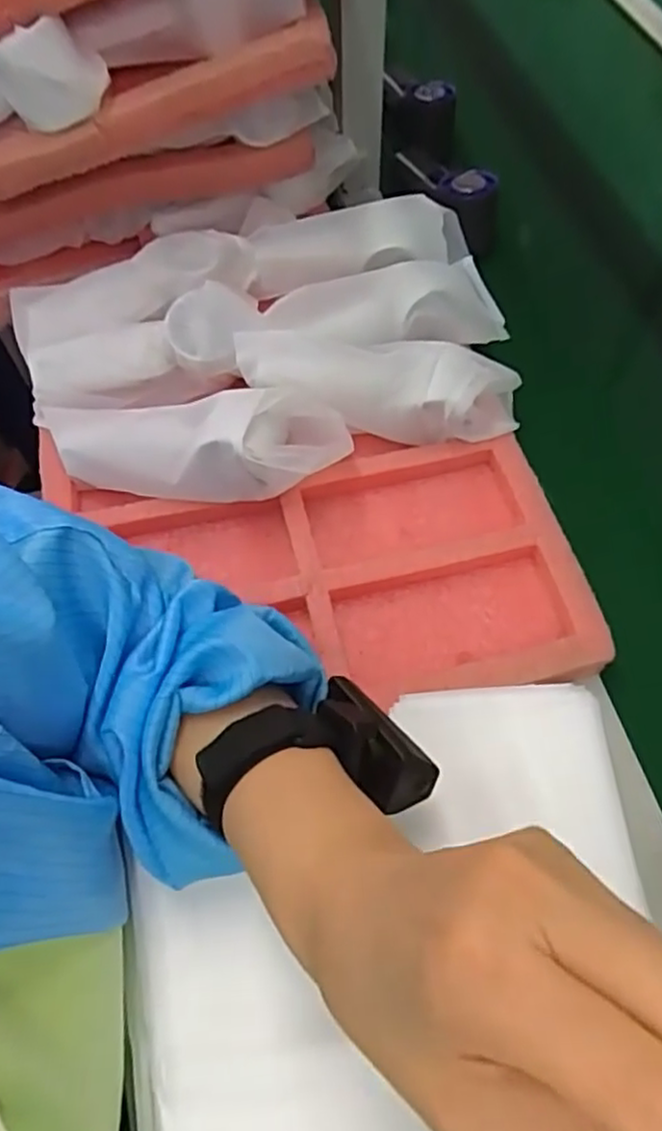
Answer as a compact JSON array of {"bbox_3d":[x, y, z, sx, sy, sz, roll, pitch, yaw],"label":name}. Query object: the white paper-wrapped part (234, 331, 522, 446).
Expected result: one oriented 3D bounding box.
[{"bbox_3d":[0.034,-0.130,0.486,0.200,0.049,0.060,5,61,4],"label":"white paper-wrapped part"}]

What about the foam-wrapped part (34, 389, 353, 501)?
[{"bbox_3d":[-0.100,-0.082,0.460,0.216,0.061,0.065,2,61,3],"label":"foam-wrapped part"}]

